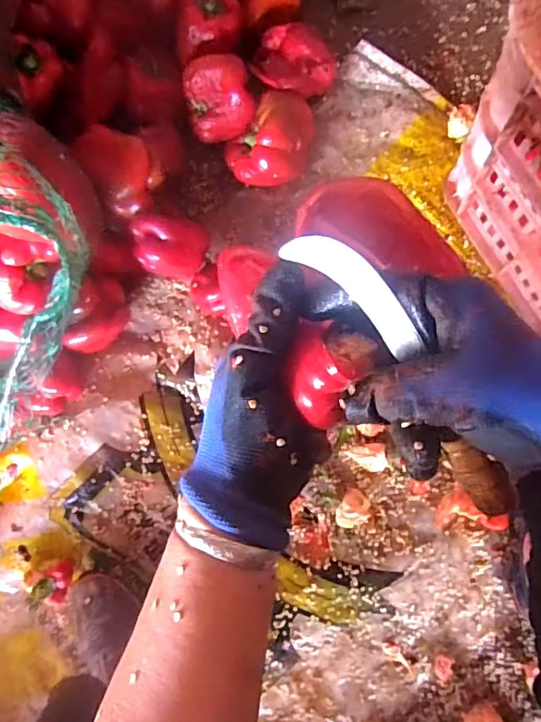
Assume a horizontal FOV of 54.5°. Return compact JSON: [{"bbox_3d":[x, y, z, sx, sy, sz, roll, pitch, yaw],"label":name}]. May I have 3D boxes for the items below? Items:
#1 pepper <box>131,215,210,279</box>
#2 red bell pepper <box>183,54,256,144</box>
[{"bbox_3d":[-0.113,-0.126,0.600,0.077,0.070,0.061,5,87,8],"label":"pepper"},{"bbox_3d":[-0.058,-0.289,0.582,0.071,0.059,0.065,-8,85,7],"label":"red bell pepper"}]

